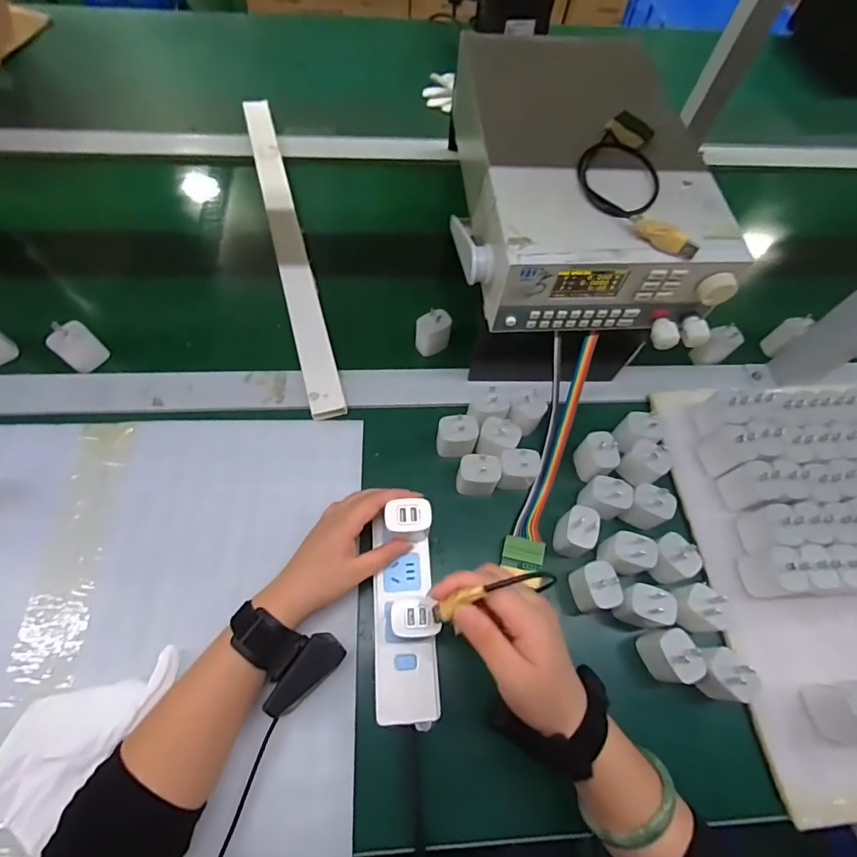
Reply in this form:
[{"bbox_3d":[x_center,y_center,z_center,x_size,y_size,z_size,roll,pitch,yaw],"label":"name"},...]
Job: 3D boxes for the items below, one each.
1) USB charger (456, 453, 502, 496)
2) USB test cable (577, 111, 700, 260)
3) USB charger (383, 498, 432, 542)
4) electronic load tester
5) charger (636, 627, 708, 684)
[{"bbox_3d":[0.052,0.049,0.476,0.042,0.051,0.028,8,64,1],"label":"USB charger"},{"bbox_3d":[0.179,-0.226,0.413,0.083,0.016,0.178,2,64,-2],"label":"USB test cable"},{"bbox_3d":[-0.018,0.085,0.423,0.040,0.045,0.028,0,64,-3],"label":"USB charger"},{"bbox_3d":[0.155,-0.268,0.489,0.231,0.109,0.352,0,64,-3],"label":"electronic load tester"},{"bbox_3d":[0.215,0.202,0.409,0.032,0.055,0.043,-11,65,-8],"label":"charger"}]

